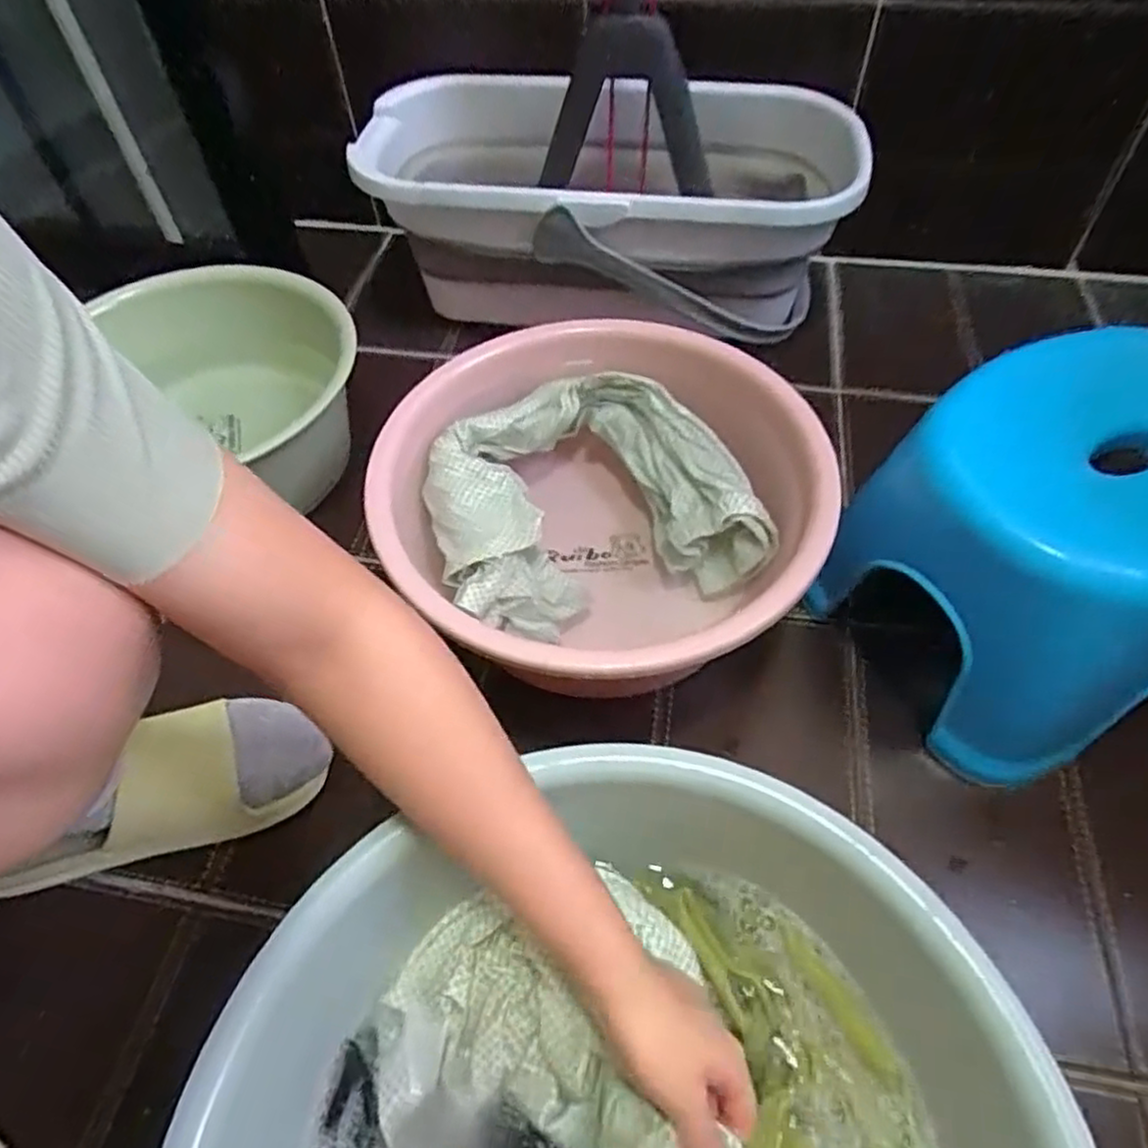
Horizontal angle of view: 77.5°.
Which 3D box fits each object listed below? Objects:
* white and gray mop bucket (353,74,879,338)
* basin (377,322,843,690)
[{"bbox_3d":[0.038,-0.422,0.815,0.498,0.185,0.305,12,54,11],"label":"white and gray mop bucket"},{"bbox_3d":[0.025,-0.053,0.584,0.311,0.126,0.341,-35,59,-22],"label":"basin"}]

